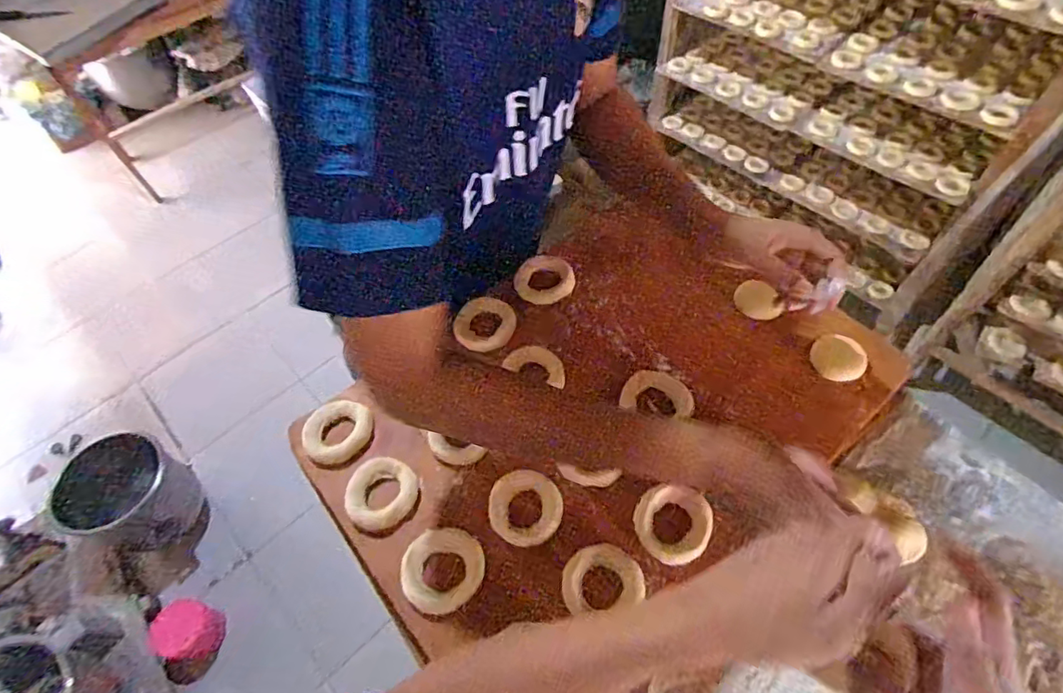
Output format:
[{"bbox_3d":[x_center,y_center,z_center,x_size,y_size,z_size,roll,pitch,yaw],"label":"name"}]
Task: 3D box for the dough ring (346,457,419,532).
[{"bbox_3d":[-0.158,0.154,0.590,0.071,0.013,0.073,-2,57,3],"label":"dough ring"}]

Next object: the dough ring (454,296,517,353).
[{"bbox_3d":[-0.056,-0.028,0.694,0.069,0.021,0.080,8,58,9],"label":"dough ring"}]

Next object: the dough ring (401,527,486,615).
[{"bbox_3d":[-0.086,0.216,0.546,0.077,0.014,0.079,-2,57,3],"label":"dough ring"}]

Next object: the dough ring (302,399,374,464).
[{"bbox_3d":[-0.219,0.096,0.636,0.065,0.020,0.074,35,65,23],"label":"dough ring"}]

